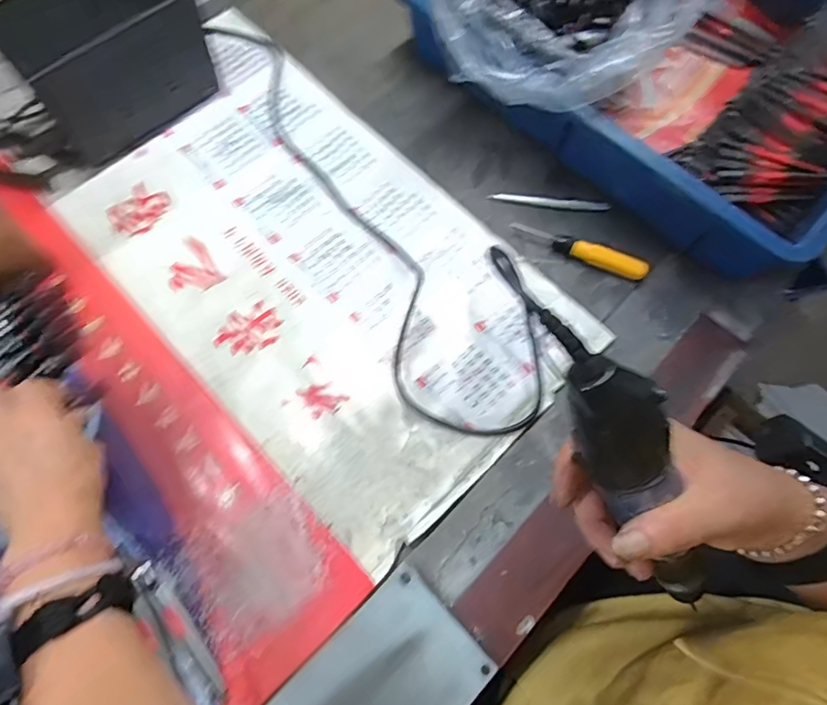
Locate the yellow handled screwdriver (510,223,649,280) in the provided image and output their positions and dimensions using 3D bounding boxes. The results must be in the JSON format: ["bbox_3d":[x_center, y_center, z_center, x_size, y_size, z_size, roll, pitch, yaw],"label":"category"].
[{"bbox_3d":[0.145,-0.091,0.446,0.118,0.019,0.013,24,73,8],"label":"yellow handled screwdriver"}]

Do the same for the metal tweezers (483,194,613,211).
[{"bbox_3d":[0.125,-0.140,0.471,0.107,0.012,0.010,10,71,3],"label":"metal tweezers"}]

